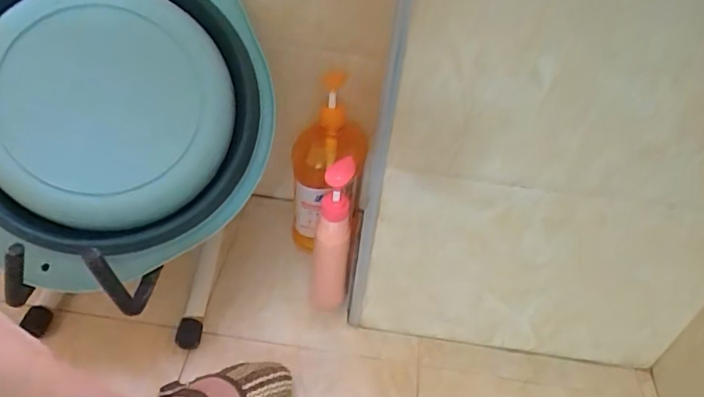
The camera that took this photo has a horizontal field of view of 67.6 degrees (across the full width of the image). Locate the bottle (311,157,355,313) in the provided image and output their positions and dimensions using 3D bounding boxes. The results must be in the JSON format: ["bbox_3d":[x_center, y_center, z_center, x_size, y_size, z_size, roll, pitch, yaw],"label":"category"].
[{"bbox_3d":[-0.025,0.057,0.696,0.052,0.225,0.055,5,41,-2],"label":"bottle"}]

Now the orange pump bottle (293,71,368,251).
[{"bbox_3d":[-0.043,-0.038,0.765,0.091,0.262,0.084,-26,50,-32],"label":"orange pump bottle"}]

